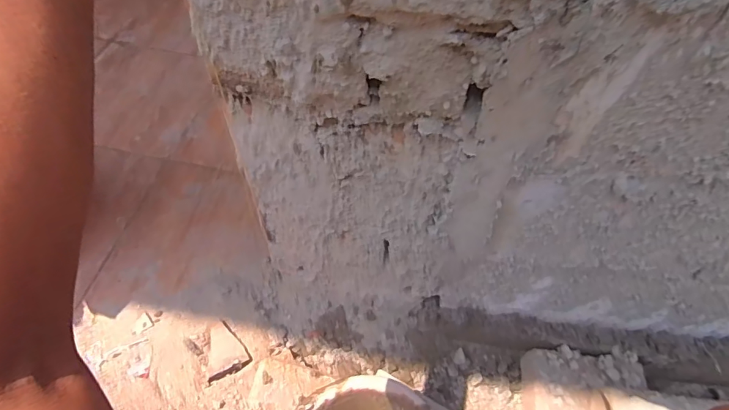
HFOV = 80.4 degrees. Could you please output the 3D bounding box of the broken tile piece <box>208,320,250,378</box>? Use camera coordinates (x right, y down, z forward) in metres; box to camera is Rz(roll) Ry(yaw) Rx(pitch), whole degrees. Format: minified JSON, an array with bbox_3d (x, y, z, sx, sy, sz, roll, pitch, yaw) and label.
[{"bbox_3d":[-0.268,0.263,0.816,0.071,0.022,0.097,-21,58,-16],"label":"broken tile piece"}]

